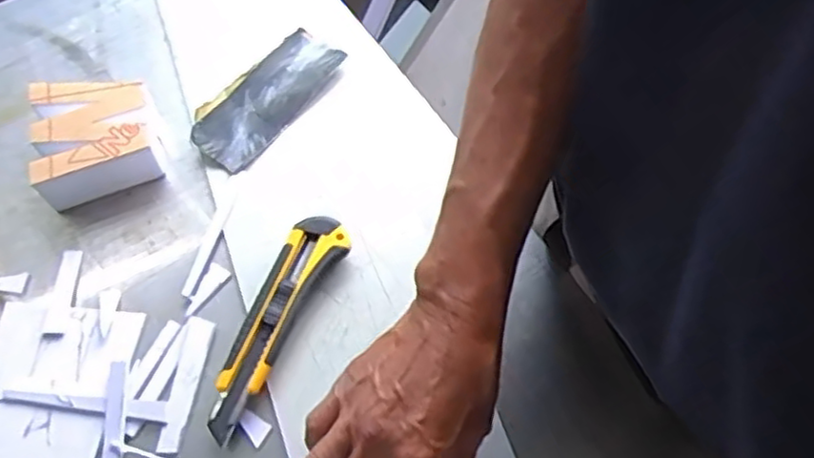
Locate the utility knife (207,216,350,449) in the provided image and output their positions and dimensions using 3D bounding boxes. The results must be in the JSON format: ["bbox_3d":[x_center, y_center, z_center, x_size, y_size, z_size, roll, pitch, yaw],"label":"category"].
[{"bbox_3d":[-0.092,0.063,0.474,0.038,0.021,0.159,27,69,10],"label":"utility knife"}]

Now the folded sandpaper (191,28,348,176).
[{"bbox_3d":[-0.113,-0.107,0.552,0.056,0.016,0.135,34,71,13],"label":"folded sandpaper"}]

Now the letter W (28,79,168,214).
[{"bbox_3d":[-0.228,-0.064,0.513,0.082,0.046,0.082,-8,67,-4],"label":"letter W"}]

